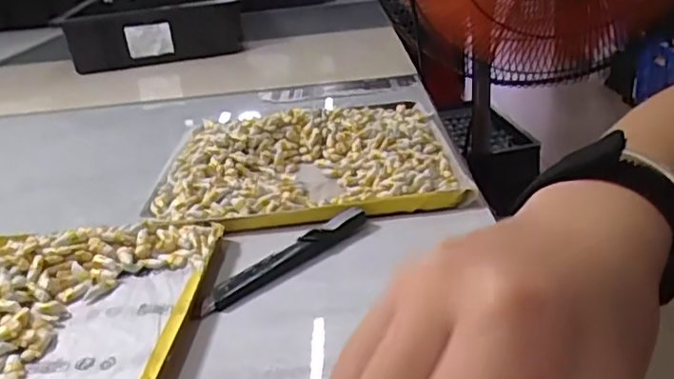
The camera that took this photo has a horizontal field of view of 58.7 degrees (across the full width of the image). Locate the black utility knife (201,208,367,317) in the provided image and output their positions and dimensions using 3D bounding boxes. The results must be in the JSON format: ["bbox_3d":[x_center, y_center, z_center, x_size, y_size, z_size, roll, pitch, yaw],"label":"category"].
[{"bbox_3d":[-0.028,0.041,0.365,0.125,0.009,0.019,-26,30,-37],"label":"black utility knife"}]

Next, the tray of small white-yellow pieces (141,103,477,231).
[{"bbox_3d":[-0.030,-0.035,0.510,0.237,0.030,0.222,-7,23,-1],"label":"tray of small white-yellow pieces"}]

